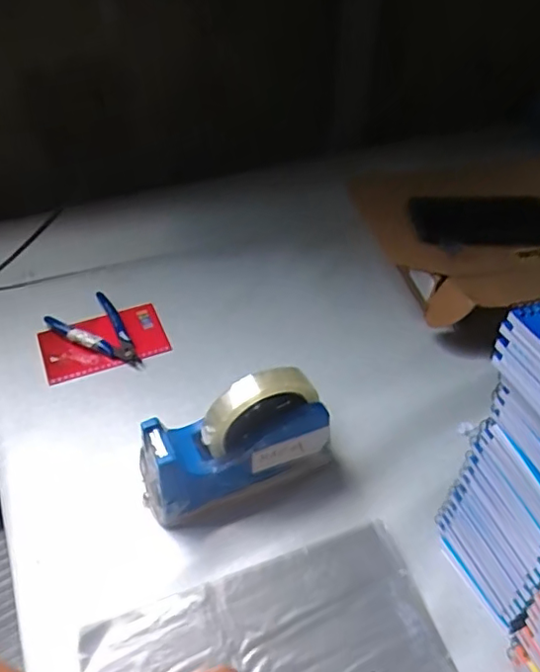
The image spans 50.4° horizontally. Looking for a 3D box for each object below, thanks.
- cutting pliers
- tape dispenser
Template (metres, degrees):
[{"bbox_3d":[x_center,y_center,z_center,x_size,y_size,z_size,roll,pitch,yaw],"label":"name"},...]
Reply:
[{"bbox_3d":[-0.185,0.001,0.624,0.069,0.014,0.114,-31,54,-26],"label":"cutting pliers"},{"bbox_3d":[-0.031,0.086,0.482,0.155,0.116,0.053,-19,50,-18],"label":"tape dispenser"}]

